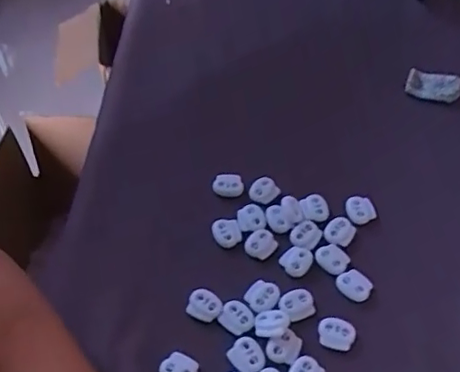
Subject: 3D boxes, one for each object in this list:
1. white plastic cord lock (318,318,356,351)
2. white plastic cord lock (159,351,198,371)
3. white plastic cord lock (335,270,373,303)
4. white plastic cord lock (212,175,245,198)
[{"bbox_3d":[0.067,0.092,0.354,0.023,0.004,0.019,5,52,4],"label":"white plastic cord lock"},{"bbox_3d":[-0.031,0.111,0.340,0.022,0.005,0.018,21,55,15],"label":"white plastic cord lock"},{"bbox_3d":[0.082,0.065,0.374,0.023,0.004,0.018,28,57,20],"label":"white plastic cord lock"},{"bbox_3d":[-0.002,0.000,0.422,0.023,0.011,0.014,-2,52,-2],"label":"white plastic cord lock"}]

